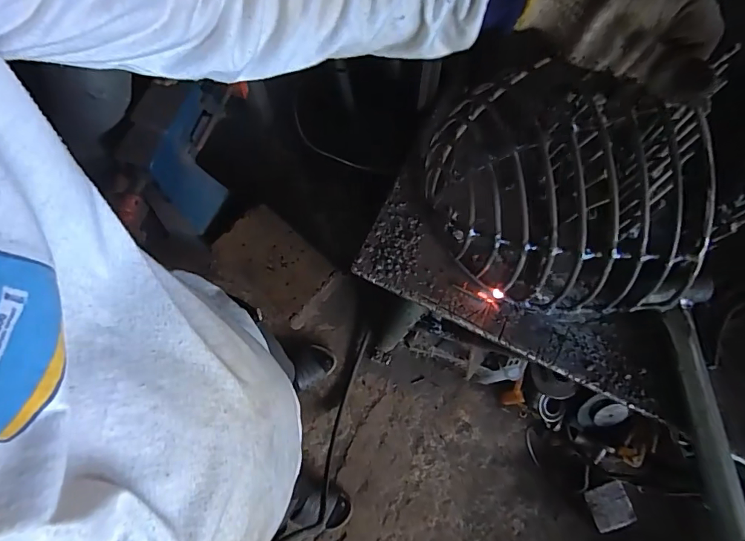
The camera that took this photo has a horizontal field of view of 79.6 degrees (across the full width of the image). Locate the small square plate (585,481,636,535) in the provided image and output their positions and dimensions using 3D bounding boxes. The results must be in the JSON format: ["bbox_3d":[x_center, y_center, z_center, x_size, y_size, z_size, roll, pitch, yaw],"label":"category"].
[{"bbox_3d":[0.584,0.579,1.098,0.101,0.013,0.097,-17,76,-5],"label":"small square plate"}]

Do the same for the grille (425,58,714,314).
[{"bbox_3d":[0.144,-0.059,0.365,0.181,0.157,0.165,5,73,0],"label":"grille"}]

